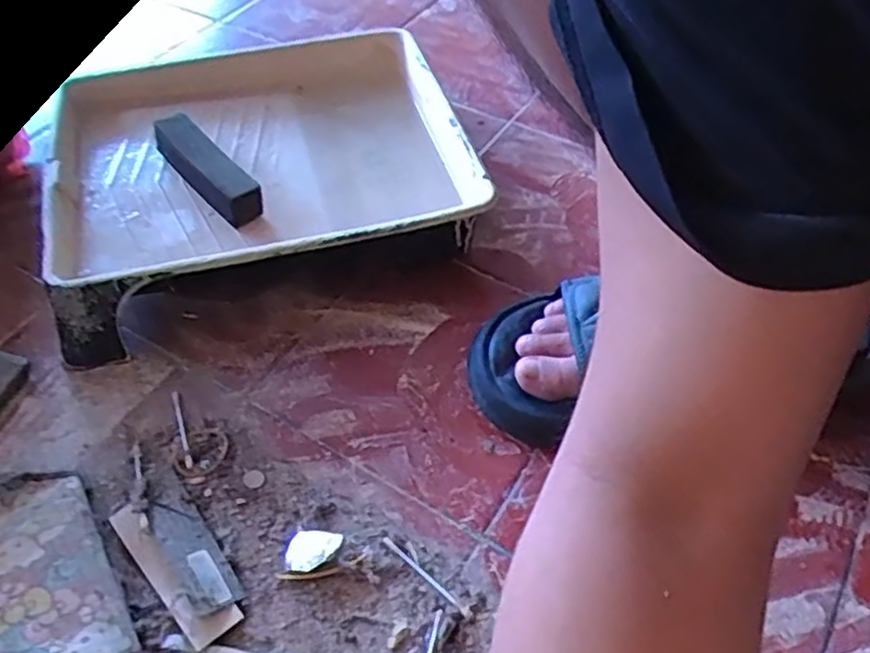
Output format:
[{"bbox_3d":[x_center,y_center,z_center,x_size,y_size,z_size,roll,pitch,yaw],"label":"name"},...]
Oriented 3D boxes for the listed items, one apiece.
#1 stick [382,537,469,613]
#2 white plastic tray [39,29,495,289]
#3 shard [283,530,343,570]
[{"bbox_3d":[-0.007,0.152,0.451,0.068,0.004,0.004,35,59,26],"label":"stick"},{"bbox_3d":[-0.147,-0.134,0.637,0.330,0.083,0.269,-15,52,-12],"label":"white plastic tray"},{"bbox_3d":[-0.076,0.140,0.458,0.033,0.011,0.026,4,51,4],"label":"shard"}]

